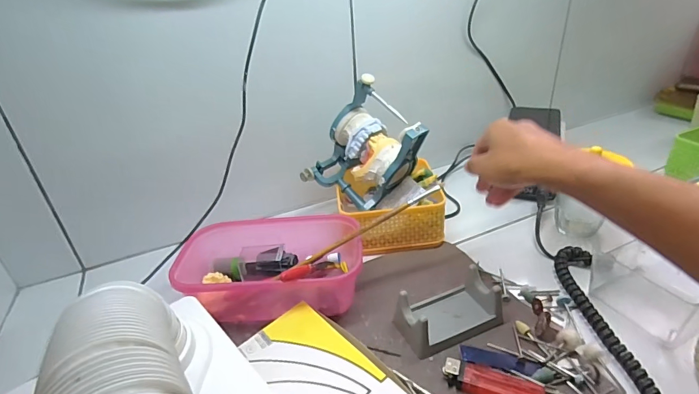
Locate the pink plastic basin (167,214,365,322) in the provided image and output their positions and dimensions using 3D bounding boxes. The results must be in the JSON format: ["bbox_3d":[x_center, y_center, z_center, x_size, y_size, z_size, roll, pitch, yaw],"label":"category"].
[{"bbox_3d":[-0.083,0.072,0.451,0.189,0.062,0.121,-4,31,-1],"label":"pink plastic basin"}]

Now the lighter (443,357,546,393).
[{"bbox_3d":[0.121,0.155,0.335,0.079,0.011,0.028,10,34,22],"label":"lighter"}]

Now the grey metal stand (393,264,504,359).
[{"bbox_3d":[0.098,0.108,0.391,0.098,0.037,0.058,-13,32,-16],"label":"grey metal stand"}]

